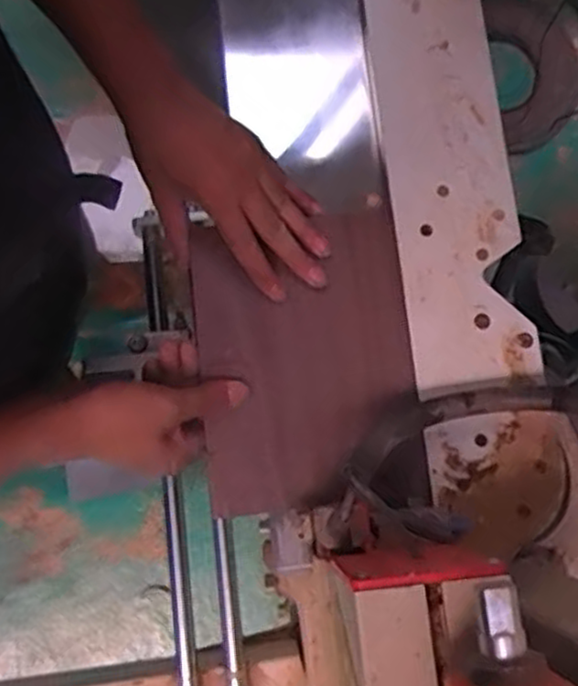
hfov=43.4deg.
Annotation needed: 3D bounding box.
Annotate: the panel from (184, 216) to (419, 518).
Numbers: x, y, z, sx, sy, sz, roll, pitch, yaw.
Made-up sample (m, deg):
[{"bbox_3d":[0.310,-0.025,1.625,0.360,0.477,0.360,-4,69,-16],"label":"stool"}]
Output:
[{"bbox_3d":[0.012,0.013,0.614,0.173,0.008,0.239,-7,79,-1],"label":"panel"}]

